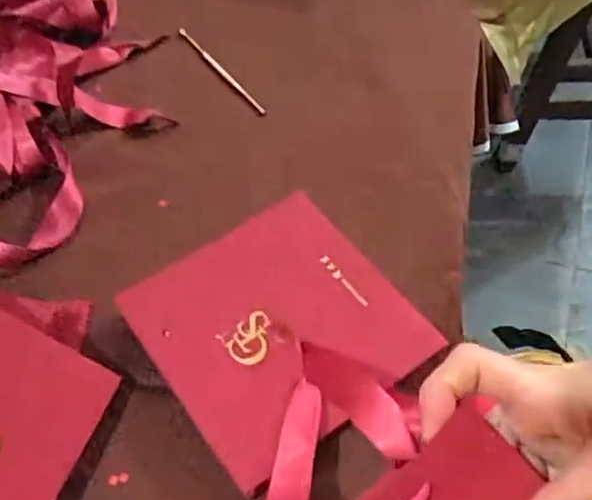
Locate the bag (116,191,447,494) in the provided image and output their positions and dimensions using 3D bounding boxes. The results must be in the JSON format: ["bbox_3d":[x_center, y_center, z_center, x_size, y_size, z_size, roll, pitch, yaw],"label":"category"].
[{"bbox_3d":[-0.010,0.043,0.372,0.135,0.016,0.136,-34,62,-16],"label":"bag"}]

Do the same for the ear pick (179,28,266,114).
[{"bbox_3d":[-0.060,-0.141,0.496,0.006,0.006,0.117,-33,62,-15],"label":"ear pick"}]

